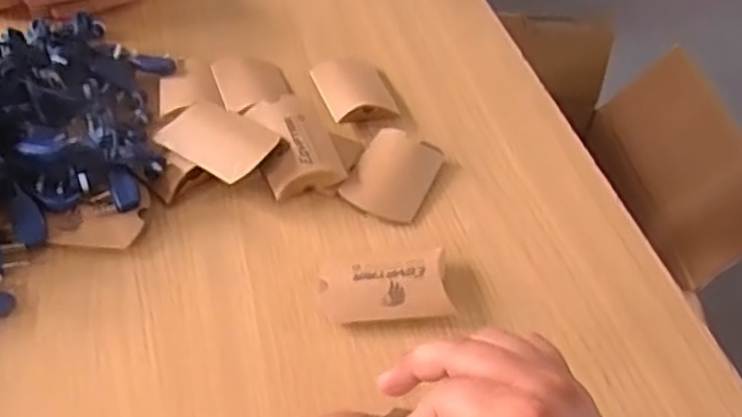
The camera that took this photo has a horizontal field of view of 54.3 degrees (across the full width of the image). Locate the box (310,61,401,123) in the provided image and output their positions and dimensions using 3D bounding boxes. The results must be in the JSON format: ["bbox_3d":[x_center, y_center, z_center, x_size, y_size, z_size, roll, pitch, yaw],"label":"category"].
[{"bbox_3d":[-0.015,-0.103,0.623,0.058,0.016,0.080,-11,49,-15],"label":"box"}]

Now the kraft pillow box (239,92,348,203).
[{"bbox_3d":[-0.059,-0.047,0.555,0.057,0.028,0.086,-13,50,-17],"label":"kraft pillow box"}]

